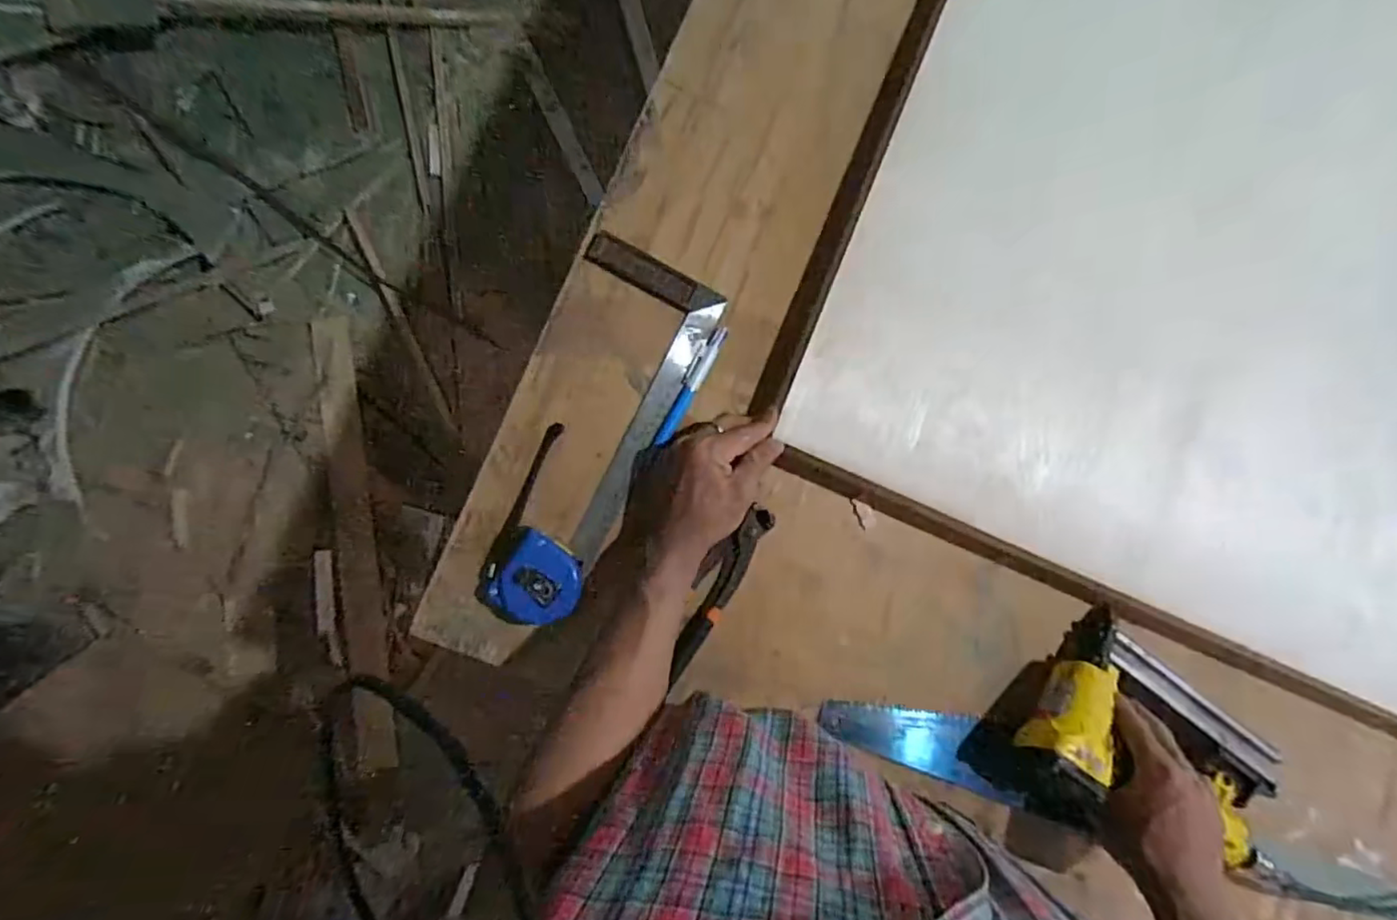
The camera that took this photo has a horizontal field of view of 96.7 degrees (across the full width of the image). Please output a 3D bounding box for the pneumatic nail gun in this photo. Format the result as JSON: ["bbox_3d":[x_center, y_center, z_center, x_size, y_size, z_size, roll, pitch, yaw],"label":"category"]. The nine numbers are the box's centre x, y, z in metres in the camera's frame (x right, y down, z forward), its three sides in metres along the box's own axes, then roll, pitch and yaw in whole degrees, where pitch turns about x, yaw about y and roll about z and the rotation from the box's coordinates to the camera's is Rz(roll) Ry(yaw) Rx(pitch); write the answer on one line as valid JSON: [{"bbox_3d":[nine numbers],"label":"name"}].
[{"bbox_3d":[0.402,0.268,0.549,0.222,0.086,0.174,38,86,-4],"label":"pneumatic nail gun"}]

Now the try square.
[{"bbox_3d":[-0.085,-0.057,0.547,0.127,0.021,0.263,25,83,-5],"label":"try square"}]

